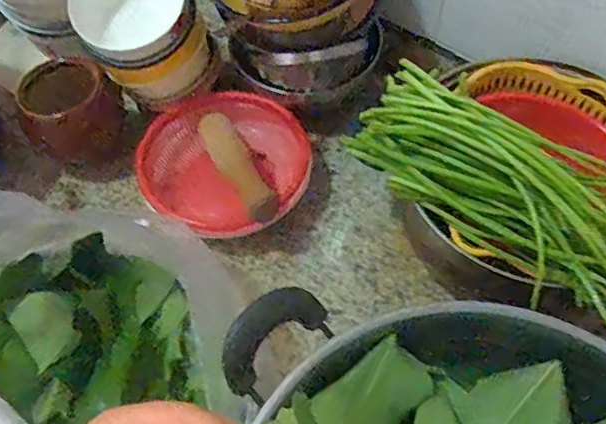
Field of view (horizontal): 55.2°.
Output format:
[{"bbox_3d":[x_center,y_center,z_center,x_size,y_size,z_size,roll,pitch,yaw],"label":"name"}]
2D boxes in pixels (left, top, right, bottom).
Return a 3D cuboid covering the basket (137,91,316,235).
[{"bbox_3d":[-0.087,-0.047,0.625,0.179,0.078,0.167,-1,58,2],"label":"basket"}]

